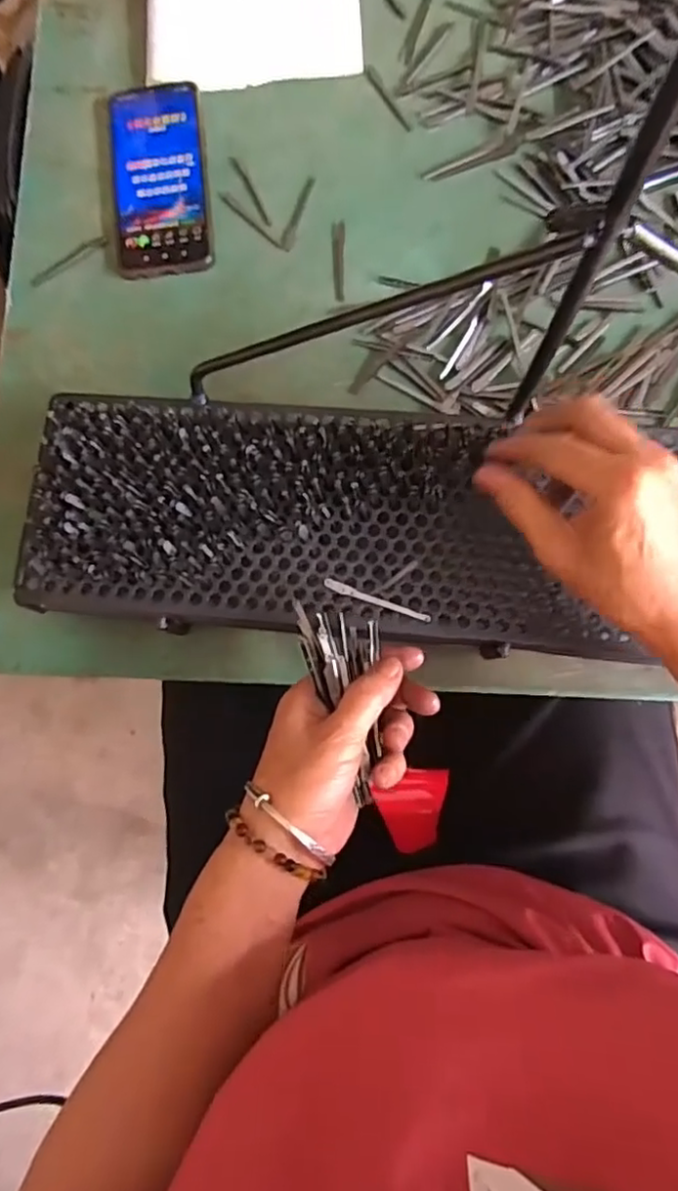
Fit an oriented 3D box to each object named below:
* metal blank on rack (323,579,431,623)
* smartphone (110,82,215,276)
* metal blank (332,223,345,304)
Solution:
[{"bbox_3d":[0.023,0.003,0.383,0.067,0.004,0.006,19,84,7],"label":"metal blank on rack"},{"bbox_3d":[-0.143,-0.335,0.504,0.073,0.013,0.161,-6,81,3],"label":"smartphone"},{"bbox_3d":[0.001,-0.263,0.495,0.009,0.004,0.062,-2,88,0],"label":"metal blank"}]

